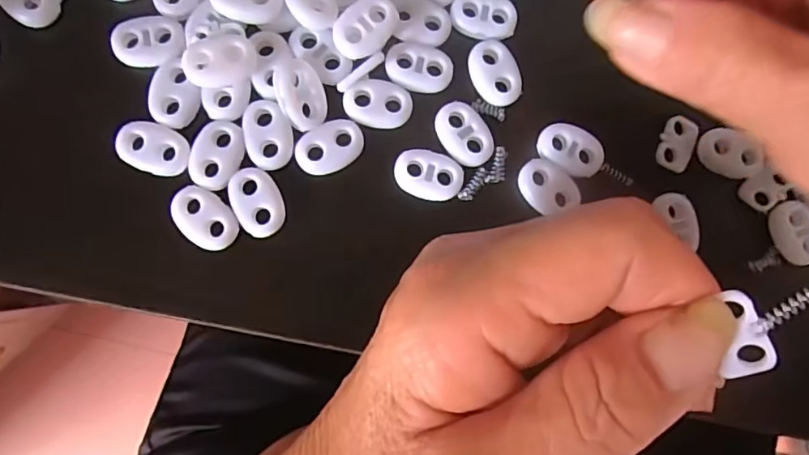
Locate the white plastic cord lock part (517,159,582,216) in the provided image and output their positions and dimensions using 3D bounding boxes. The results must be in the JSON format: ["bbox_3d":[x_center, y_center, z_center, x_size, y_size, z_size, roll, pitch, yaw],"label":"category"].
[{"bbox_3d":[0.048,-0.013,0.189,0.015,0.004,0.021,-42,90,-5],"label":"white plastic cord lock part"}]

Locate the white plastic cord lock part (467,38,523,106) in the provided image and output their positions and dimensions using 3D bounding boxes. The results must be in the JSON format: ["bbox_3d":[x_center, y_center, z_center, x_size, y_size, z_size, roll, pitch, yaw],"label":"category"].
[{"bbox_3d":[0.031,-0.052,0.191,0.015,0.004,0.022,-14,88,-5],"label":"white plastic cord lock part"}]

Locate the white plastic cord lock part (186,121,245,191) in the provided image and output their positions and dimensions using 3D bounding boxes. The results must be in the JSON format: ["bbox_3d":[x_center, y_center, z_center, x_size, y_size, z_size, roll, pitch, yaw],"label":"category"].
[{"bbox_3d":[-0.060,-0.023,0.181,0.015,0.004,0.022,22,85,-3],"label":"white plastic cord lock part"}]

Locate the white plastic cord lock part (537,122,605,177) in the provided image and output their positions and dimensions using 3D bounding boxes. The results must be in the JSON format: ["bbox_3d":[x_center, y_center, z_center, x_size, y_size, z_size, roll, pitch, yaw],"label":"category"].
[{"bbox_3d":[0.057,-0.027,0.190,0.023,0.004,0.016,29,85,-2],"label":"white plastic cord lock part"}]

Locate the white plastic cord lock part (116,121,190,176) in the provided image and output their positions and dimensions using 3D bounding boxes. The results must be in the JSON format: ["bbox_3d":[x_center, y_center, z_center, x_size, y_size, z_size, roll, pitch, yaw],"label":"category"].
[{"bbox_3d":[-0.079,-0.025,0.179,0.022,0.004,0.015,17,85,-3],"label":"white plastic cord lock part"}]

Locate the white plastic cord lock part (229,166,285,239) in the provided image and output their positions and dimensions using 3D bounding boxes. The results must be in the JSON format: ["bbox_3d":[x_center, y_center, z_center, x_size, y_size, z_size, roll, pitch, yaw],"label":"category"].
[{"bbox_3d":[-0.047,-0.008,0.181,0.015,0.004,0.022,-27,89,-5],"label":"white plastic cord lock part"}]

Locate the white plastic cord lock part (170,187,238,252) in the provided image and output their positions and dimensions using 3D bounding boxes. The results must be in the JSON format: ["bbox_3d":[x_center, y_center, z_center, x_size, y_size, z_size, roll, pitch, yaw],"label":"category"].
[{"bbox_3d":[-0.063,-0.003,0.178,0.022,0.004,0.015,38,85,-1],"label":"white plastic cord lock part"}]

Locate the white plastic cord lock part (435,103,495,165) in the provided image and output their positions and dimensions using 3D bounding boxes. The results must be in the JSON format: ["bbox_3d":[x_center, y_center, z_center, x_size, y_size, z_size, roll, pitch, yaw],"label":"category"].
[{"bbox_3d":[0.020,-0.031,0.188,0.015,0.004,0.022,-35,89,-5],"label":"white plastic cord lock part"}]

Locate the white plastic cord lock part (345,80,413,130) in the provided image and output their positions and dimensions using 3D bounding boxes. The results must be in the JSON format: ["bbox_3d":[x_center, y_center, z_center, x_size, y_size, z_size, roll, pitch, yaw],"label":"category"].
[{"bbox_3d":[-0.009,-0.041,0.186,0.022,0.004,0.015,9,86,-4],"label":"white plastic cord lock part"}]

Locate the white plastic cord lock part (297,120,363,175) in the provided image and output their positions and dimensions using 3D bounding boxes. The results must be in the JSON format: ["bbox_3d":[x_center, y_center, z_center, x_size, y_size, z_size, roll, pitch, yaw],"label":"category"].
[{"bbox_3d":[-0.024,-0.026,0.185,0.022,0.004,0.015,-33,89,-5],"label":"white plastic cord lock part"}]

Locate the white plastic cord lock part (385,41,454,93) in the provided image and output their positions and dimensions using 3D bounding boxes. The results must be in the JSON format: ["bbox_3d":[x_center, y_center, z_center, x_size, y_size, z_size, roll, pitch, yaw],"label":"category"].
[{"bbox_3d":[0.005,-0.054,0.188,0.023,0.004,0.016,8,86,-4],"label":"white plastic cord lock part"}]

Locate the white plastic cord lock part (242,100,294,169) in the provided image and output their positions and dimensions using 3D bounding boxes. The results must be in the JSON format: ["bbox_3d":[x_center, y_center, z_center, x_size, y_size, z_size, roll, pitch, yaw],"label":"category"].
[{"bbox_3d":[-0.044,-0.030,0.182,0.015,0.004,0.022,-11,87,-5],"label":"white plastic cord lock part"}]

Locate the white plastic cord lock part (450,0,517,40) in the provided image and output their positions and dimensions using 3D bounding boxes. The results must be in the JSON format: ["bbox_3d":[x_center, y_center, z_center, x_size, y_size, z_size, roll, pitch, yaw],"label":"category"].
[{"bbox_3d":[0.027,-0.073,0.192,0.022,0.004,0.016,8,86,-4],"label":"white plastic cord lock part"}]

